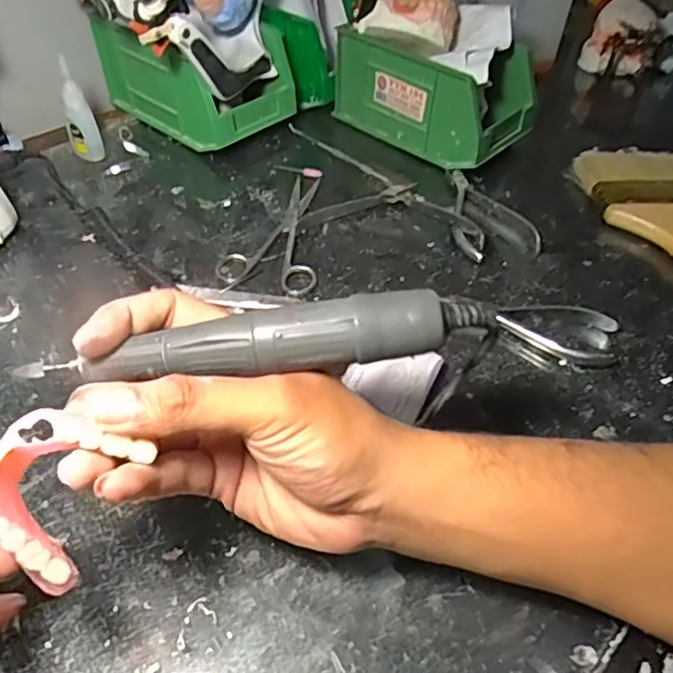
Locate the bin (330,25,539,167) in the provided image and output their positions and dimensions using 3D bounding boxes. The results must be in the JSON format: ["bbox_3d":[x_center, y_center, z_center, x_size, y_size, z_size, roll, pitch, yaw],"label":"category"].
[{"bbox_3d":[0.093,-0.234,0.560,0.170,0.082,0.094,36,55,27],"label":"bin"}]

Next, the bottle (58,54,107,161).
[{"bbox_3d":[-0.218,-0.189,0.503,0.023,0.081,0.020,-22,52,-22],"label":"bottle"}]

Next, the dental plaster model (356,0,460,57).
[{"bbox_3d":[0.064,-0.283,0.517,0.081,0.069,0.062,15,48,11],"label":"dental plaster model"}]

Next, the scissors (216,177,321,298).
[{"bbox_3d":[-0.039,-0.083,0.466,0.071,0.007,0.135,11,48,7],"label":"scissors"}]

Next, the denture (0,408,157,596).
[{"bbox_3d":[-0.102,0.055,0.207,0.018,0.044,0.056,14,78,56],"label":"denture"}]

